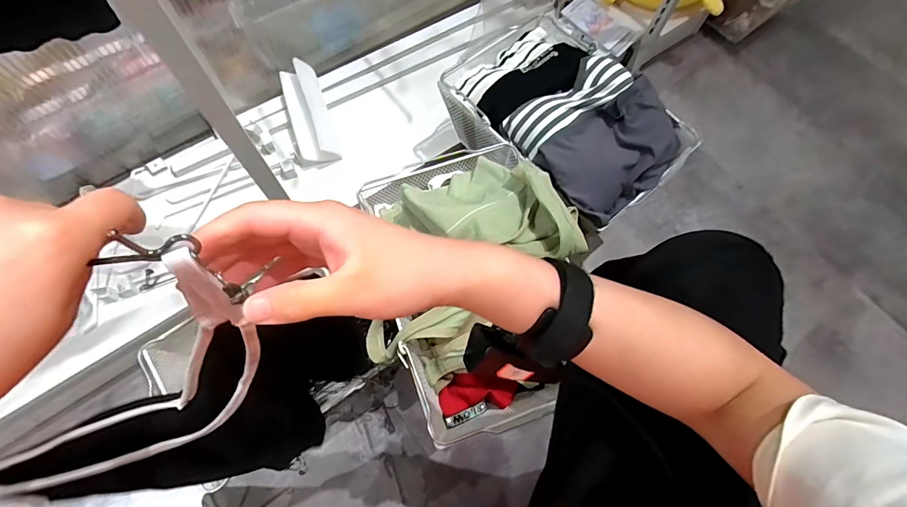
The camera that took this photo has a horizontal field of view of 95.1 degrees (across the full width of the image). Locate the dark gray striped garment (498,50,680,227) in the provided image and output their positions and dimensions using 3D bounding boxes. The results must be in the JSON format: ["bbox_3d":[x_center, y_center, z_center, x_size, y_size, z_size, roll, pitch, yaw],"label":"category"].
[{"bbox_3d":[0.211,-0.176,0.598,0.212,0.065,0.207,-35,74,-15],"label":"dark gray striped garment"}]

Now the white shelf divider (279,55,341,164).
[{"bbox_3d":[-0.272,-0.263,0.779,0.071,0.034,0.196,-17,85,-9],"label":"white shelf divider"}]

